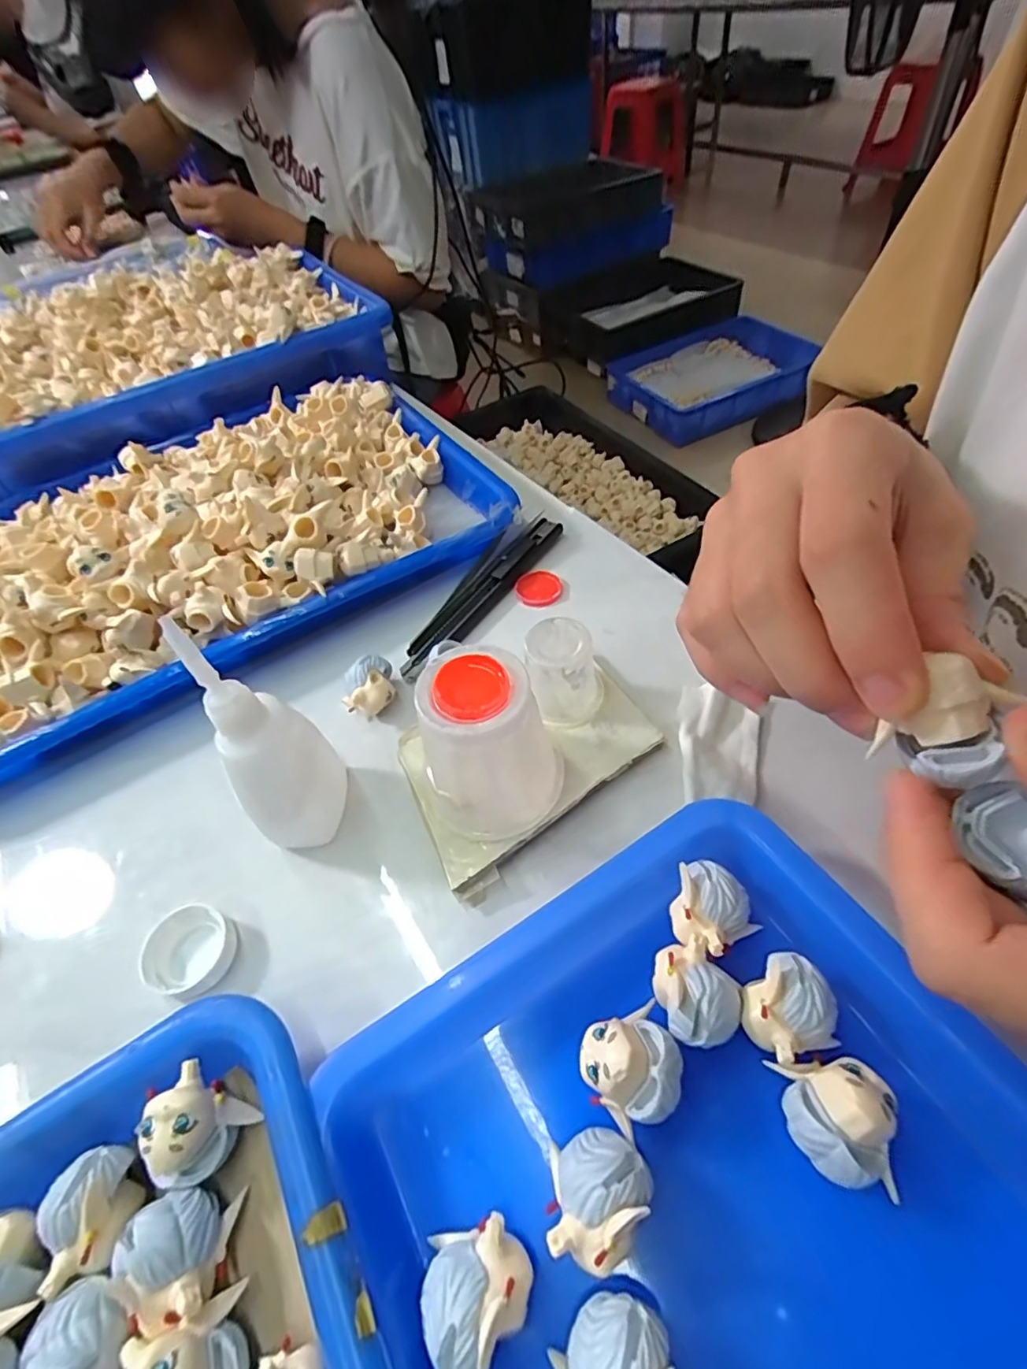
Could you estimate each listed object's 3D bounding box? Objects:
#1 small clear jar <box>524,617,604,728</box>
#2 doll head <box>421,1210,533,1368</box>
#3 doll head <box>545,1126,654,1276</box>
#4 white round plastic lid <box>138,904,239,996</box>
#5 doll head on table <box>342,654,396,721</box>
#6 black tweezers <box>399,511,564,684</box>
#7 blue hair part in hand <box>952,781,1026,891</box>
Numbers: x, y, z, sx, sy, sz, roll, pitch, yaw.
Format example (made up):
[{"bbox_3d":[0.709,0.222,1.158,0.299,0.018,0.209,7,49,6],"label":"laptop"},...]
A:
[{"bbox_3d":[0.022,-0.003,0.251,0.033,0.041,0.030,-3,52,4],"label":"small clear jar"},{"bbox_3d":[-0.010,0.150,0.144,0.027,0.027,0.024,-37,57,-21],"label":"doll head"},{"bbox_3d":[0.022,0.133,0.150,0.025,0.024,0.027,-3,52,4],"label":"doll head"},{"bbox_3d":[-0.120,0.099,0.213,0.032,0.009,0.030,-3,52,4],"label":"white round plastic lid"},{"bbox_3d":[-0.069,0.002,0.277,0.022,0.025,0.022,-11,51,-2],"label":"doll head on table"},{"bbox_3d":[-0.020,-0.054,0.321,0.030,0.014,0.134,27,60,25],"label":"black tweezers"},{"bbox_3d":[0.117,0.034,0.132,0.020,0.013,0.023,-11,51,-7],"label":"blue hair part in hand"}]

